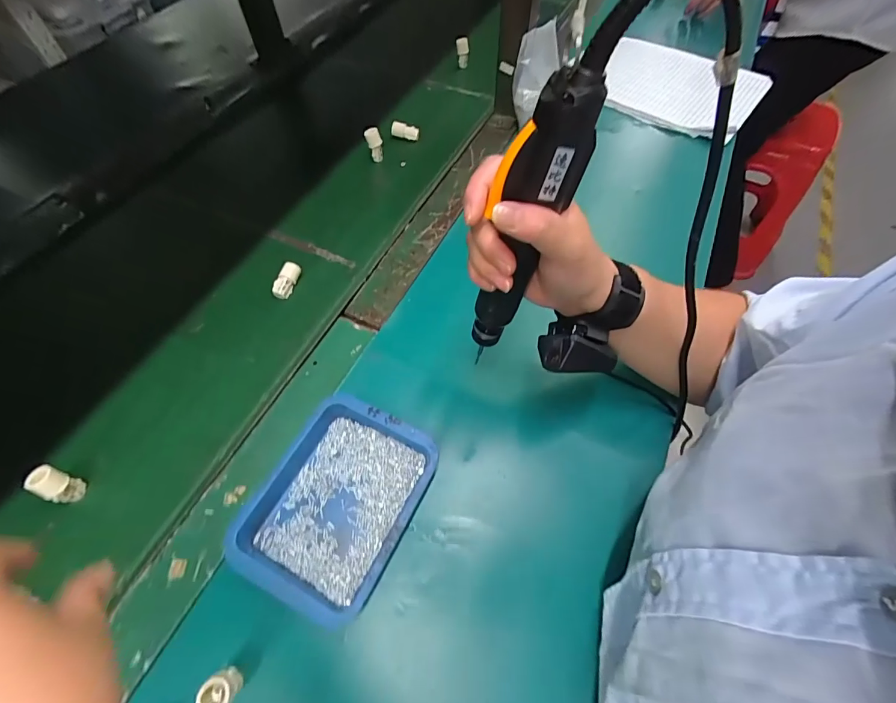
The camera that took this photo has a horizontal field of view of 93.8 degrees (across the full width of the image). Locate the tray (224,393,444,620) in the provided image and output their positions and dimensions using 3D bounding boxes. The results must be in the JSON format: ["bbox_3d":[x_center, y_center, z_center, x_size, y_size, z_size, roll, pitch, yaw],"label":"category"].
[{"bbox_3d":[-0.091,0.121,0.350,0.121,0.026,0.156,24,62,14],"label":"tray"}]

